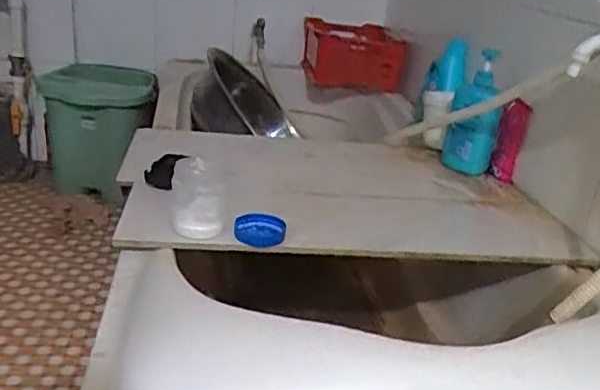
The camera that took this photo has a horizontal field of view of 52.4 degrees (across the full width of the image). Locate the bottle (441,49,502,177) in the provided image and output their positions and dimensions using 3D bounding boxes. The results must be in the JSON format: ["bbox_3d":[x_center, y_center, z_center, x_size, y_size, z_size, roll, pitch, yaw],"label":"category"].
[{"bbox_3d":[0.332,-0.154,1.158,0.074,0.243,0.095,-10,29,-30],"label":"bottle"}]

